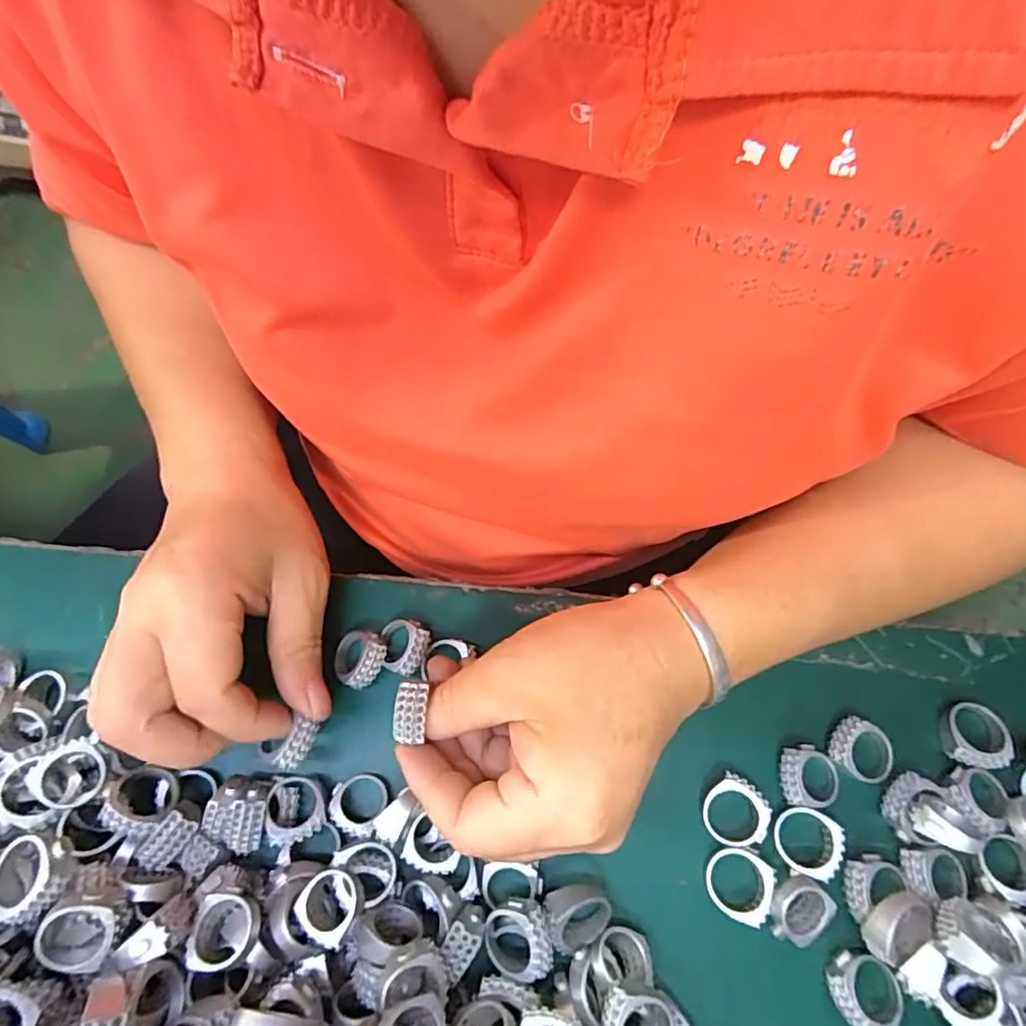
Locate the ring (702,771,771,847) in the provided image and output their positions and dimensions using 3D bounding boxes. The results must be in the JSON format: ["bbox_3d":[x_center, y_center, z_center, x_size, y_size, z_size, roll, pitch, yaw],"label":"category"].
[{"bbox_3d":[0.088,0.119,0.231,0.024,0.013,0.024,0,68,1],"label":"ring"}]

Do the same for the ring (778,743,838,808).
[{"bbox_3d":[0.120,0.106,0.237,0.022,0.010,0.023,0,68,1],"label":"ring"}]

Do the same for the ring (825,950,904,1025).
[{"bbox_3d":[0.127,0.172,0.211,0.024,0.011,0.024,0,68,1],"label":"ring"}]

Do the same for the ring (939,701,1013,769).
[{"bbox_3d":[0.191,0.091,0.241,0.023,0.010,0.025,0,68,1],"label":"ring"}]

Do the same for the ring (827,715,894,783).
[{"bbox_3d":[0.143,0.097,0.239,0.024,0.010,0.022,0,68,1],"label":"ring"}]

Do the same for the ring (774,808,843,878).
[{"bbox_3d":[0.114,0.127,0.226,0.023,0.007,0.023,0,68,1],"label":"ring"}]

